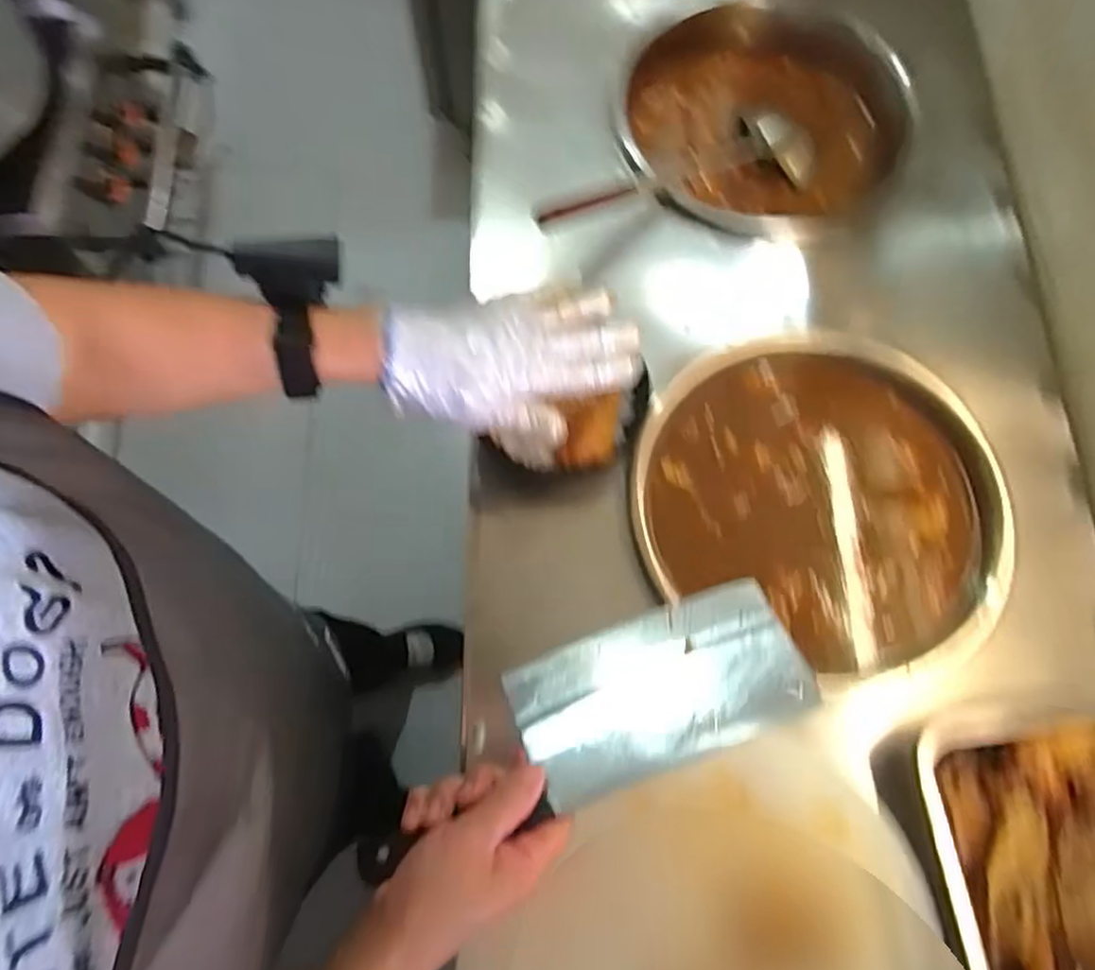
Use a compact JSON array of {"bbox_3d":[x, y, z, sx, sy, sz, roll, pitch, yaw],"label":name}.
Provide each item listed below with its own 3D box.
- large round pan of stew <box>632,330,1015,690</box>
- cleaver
[{"bbox_3d":[0.264,0.006,0.640,0.337,0.058,0.317,0,73,-1],"label":"large round pan of stew"},{"bbox_3d":[0.023,0.161,0.433,0.298,0.027,0.098,-23,59,-8],"label":"cleaver"}]

